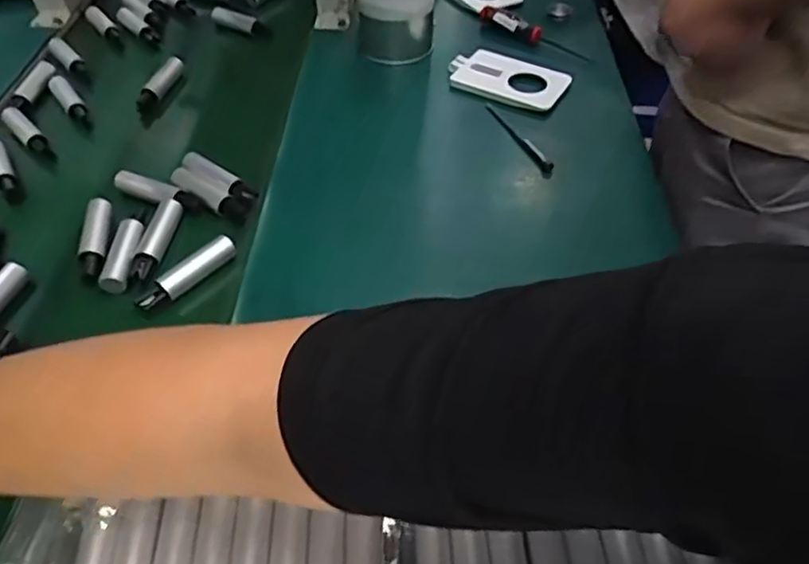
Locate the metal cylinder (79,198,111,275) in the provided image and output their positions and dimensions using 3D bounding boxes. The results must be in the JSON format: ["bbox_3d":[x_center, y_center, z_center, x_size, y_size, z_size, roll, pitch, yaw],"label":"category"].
[{"bbox_3d":[-0.248,-0.037,0.507,0.018,0.017,0.073,-6,47,-8],"label":"metal cylinder"}]

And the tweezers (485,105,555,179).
[{"bbox_3d":[0.111,-0.137,0.602,0.015,0.013,0.117,-16,49,-17],"label":"tweezers"}]

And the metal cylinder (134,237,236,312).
[{"bbox_3d":[-0.164,-0.009,0.479,0.017,0.015,0.081,36,55,28],"label":"metal cylinder"}]

